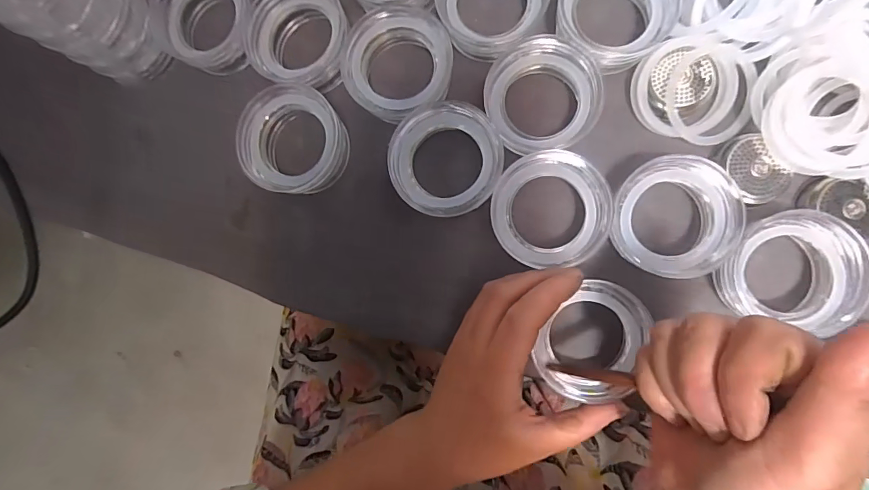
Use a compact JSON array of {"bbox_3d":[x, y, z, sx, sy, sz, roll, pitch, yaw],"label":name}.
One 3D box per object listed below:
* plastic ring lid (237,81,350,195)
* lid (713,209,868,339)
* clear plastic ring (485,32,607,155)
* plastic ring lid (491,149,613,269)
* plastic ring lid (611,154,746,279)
[{"bbox_3d":[-0.094,-0.069,0.295,0.064,0.037,0.067,0,87,7],"label":"plastic ring lid"},{"bbox_3d":[0.204,0.013,0.252,0.063,0.031,0.064,0,87,7],"label":"lid"},{"bbox_3d":[0.067,-0.092,0.277,0.068,0.021,0.069,0,87,7],"label":"clear plastic ring"},{"bbox_3d":[0.071,-0.021,0.273,0.068,0.027,0.069,0,87,7],"label":"plastic ring lid"},{"bbox_3d":[0.143,-0.016,0.266,0.071,0.022,0.069,0,87,7],"label":"plastic ring lid"}]

